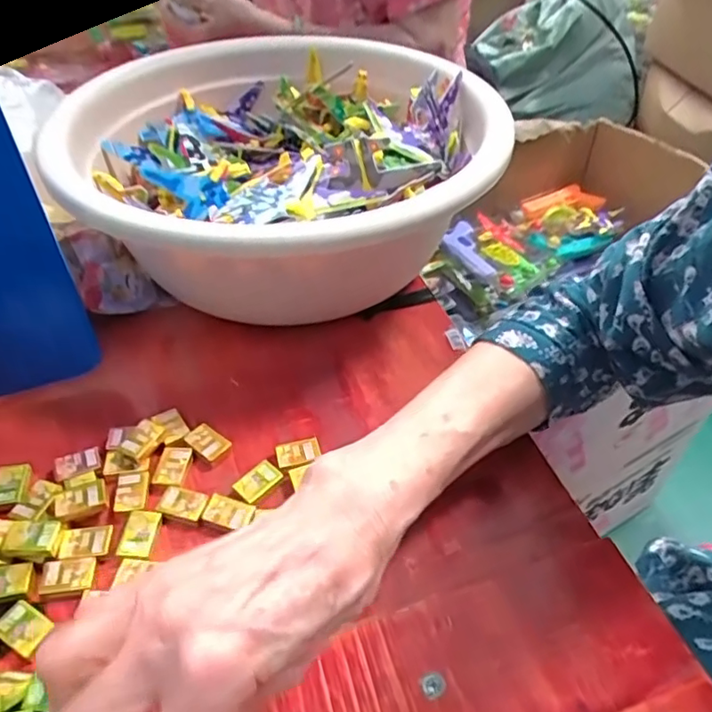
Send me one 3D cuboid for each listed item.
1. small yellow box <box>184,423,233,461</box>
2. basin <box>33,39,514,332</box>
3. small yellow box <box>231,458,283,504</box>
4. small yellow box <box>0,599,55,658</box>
[{"bbox_3d":[-0.089,0.051,0.343,0.025,0.006,0.016,31,52,27],"label":"small yellow box"},{"bbox_3d":[-0.053,-0.126,0.441,0.297,0.127,0.299,0,45,0],"label":"basin"},{"bbox_3d":[-0.056,0.071,0.326,0.017,0.007,0.025,34,54,29],"label":"small yellow box"},{"bbox_3d":[-0.154,0.125,0.267,0.025,0.004,0.017,23,49,21],"label":"small yellow box"}]

